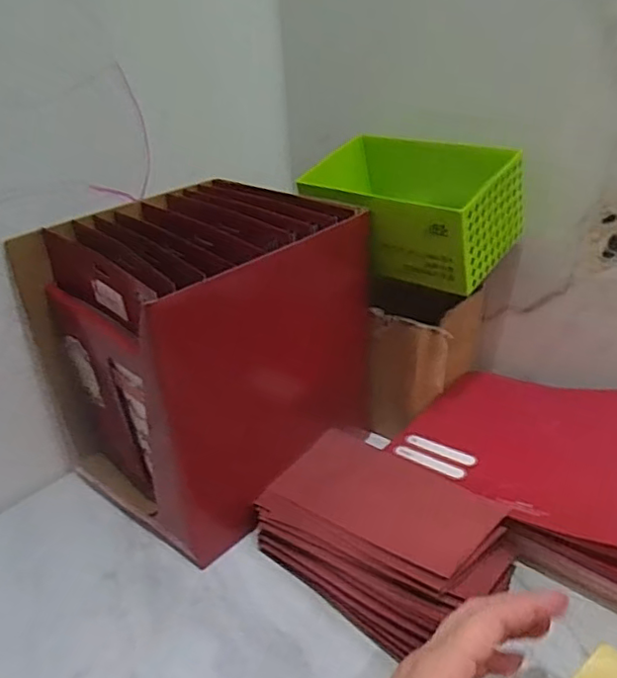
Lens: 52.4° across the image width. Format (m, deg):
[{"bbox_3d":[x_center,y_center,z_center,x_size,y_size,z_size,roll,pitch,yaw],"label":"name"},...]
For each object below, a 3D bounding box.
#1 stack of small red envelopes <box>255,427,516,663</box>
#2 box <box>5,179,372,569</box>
[{"bbox_3d":[0.057,0.151,0.493,0.128,0.047,0.184,-25,36,-34],"label":"stack of small red envelopes"},{"bbox_3d":[-0.083,0.001,0.592,0.199,0.239,0.273,20,37,36],"label":"box"}]

